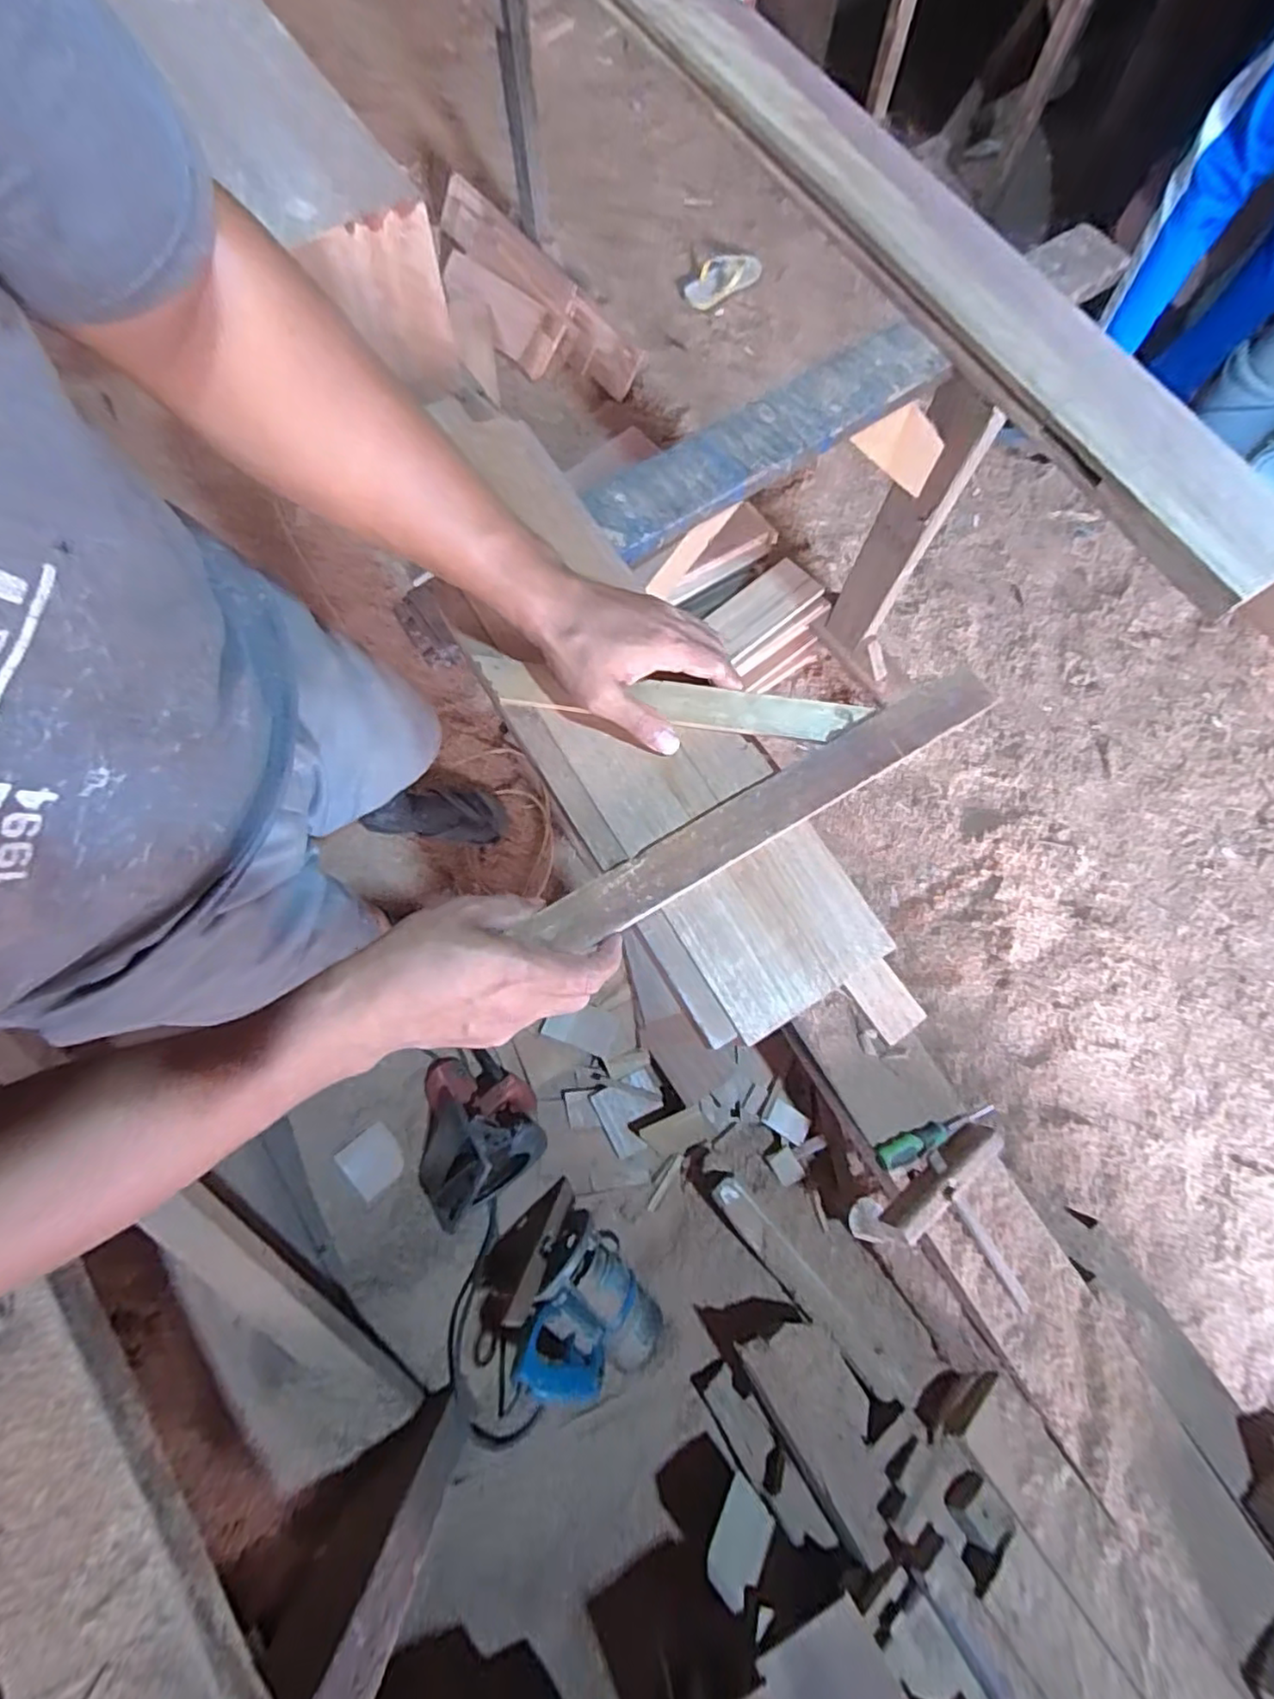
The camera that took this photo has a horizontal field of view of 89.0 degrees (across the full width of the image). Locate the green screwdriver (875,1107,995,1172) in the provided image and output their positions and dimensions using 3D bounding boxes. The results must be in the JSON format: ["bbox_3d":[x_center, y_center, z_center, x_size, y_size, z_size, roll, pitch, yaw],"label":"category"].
[{"bbox_3d":[0.418,0.399,0.897,0.184,0.033,0.038,-16,76,-5],"label":"green screwdriver"}]

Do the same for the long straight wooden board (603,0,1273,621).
[{"bbox_3d":[0.038,-1.083,0.823,0.149,0.032,2.044,-33,78,-9],"label":"long straight wooden board"}]

